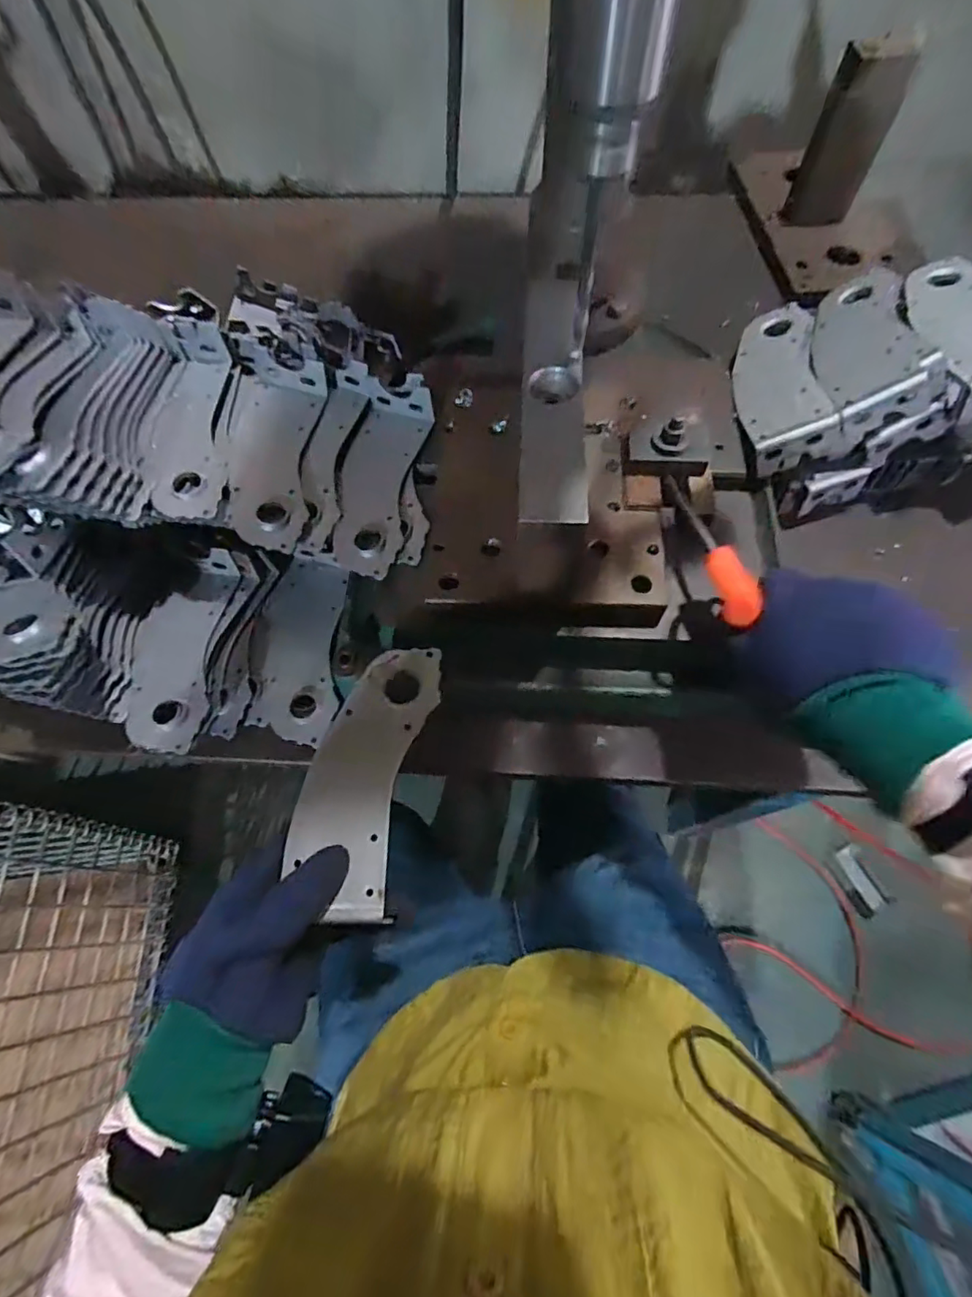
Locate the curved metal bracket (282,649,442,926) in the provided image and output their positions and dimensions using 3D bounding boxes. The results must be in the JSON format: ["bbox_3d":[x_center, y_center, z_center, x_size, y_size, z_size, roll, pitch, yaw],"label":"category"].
[{"bbox_3d":[-0.077,0.076,0.355,0.068,0.009,0.169,9,66,6],"label":"curved metal bracket"}]

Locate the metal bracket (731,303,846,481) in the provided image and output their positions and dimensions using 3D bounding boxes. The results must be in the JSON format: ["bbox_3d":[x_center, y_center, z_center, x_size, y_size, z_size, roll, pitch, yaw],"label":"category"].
[{"bbox_3d":[0.274,-0.239,0.520,0.084,0.048,0.186,-5,58,21],"label":"metal bracket"}]

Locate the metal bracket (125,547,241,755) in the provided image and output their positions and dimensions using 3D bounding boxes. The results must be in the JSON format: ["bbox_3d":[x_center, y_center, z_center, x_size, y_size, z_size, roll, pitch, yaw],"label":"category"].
[{"bbox_3d":[-0.252,-0.001,0.459,0.069,0.018,0.178,-3,59,0],"label":"metal bracket"}]

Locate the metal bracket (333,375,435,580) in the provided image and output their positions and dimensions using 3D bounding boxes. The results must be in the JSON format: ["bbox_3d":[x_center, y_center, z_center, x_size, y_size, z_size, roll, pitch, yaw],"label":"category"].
[{"bbox_3d":[-0.090,-0.146,0.471,0.064,0.023,0.187,8,68,6],"label":"metal bracket"}]

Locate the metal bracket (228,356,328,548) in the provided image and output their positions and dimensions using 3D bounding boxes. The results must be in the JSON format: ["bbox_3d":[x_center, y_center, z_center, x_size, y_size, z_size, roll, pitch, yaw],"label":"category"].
[{"bbox_3d":[-0.175,-0.161,0.469,0.070,0.029,0.186,-3,67,1],"label":"metal bracket"}]

